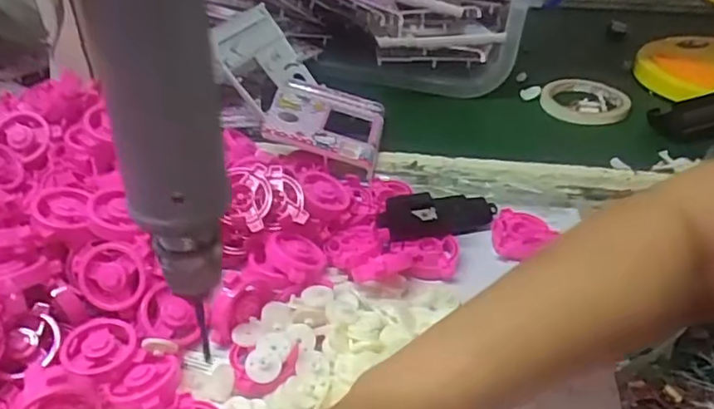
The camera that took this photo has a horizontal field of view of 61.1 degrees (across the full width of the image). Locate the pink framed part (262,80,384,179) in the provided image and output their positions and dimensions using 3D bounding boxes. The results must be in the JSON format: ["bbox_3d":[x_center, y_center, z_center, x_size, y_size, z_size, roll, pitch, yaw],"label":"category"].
[{"bbox_3d":[-0.031,-0.088,0.622,0.113,0.035,0.155,6,38,5],"label":"pink framed part"}]

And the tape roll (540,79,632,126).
[{"bbox_3d":[0.271,-0.124,0.722,0.096,0.021,0.096,0,37,0],"label":"tape roll"}]

